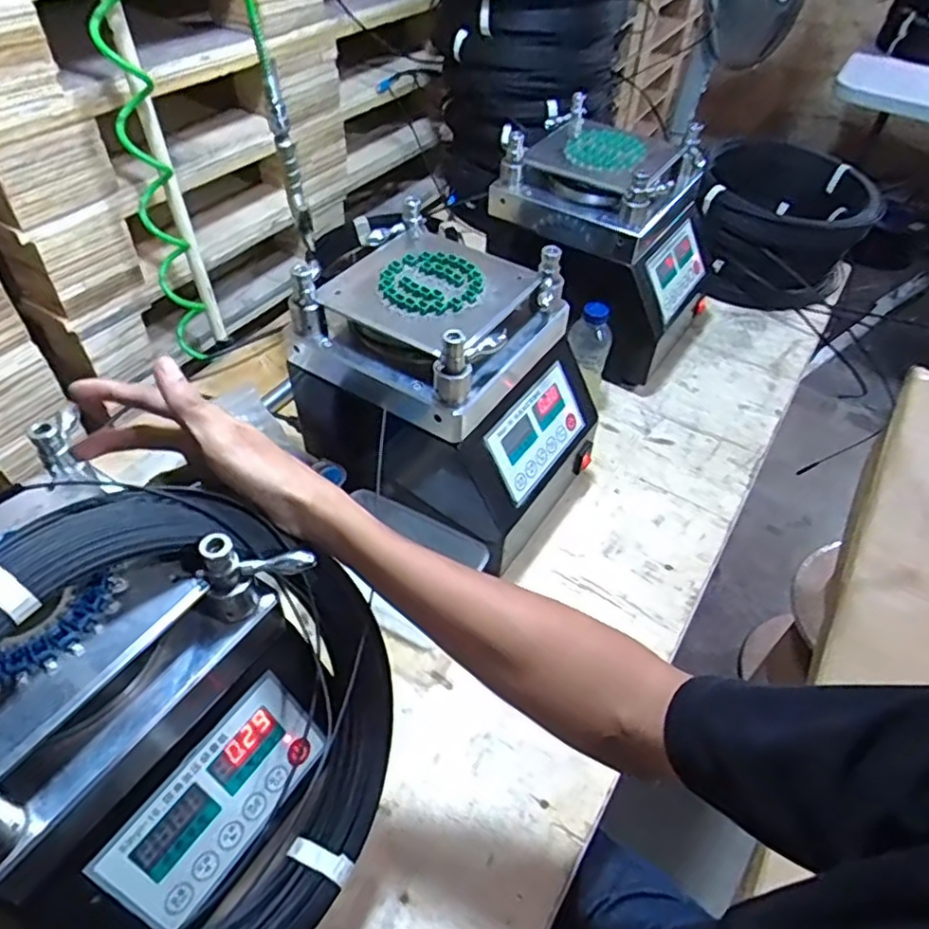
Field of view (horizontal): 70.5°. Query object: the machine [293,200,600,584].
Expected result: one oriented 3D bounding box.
[{"bbox_3d":[-0.013,-0.077,0.743,0.279,0.279,0.226,31,54,22],"label":"machine"}]

